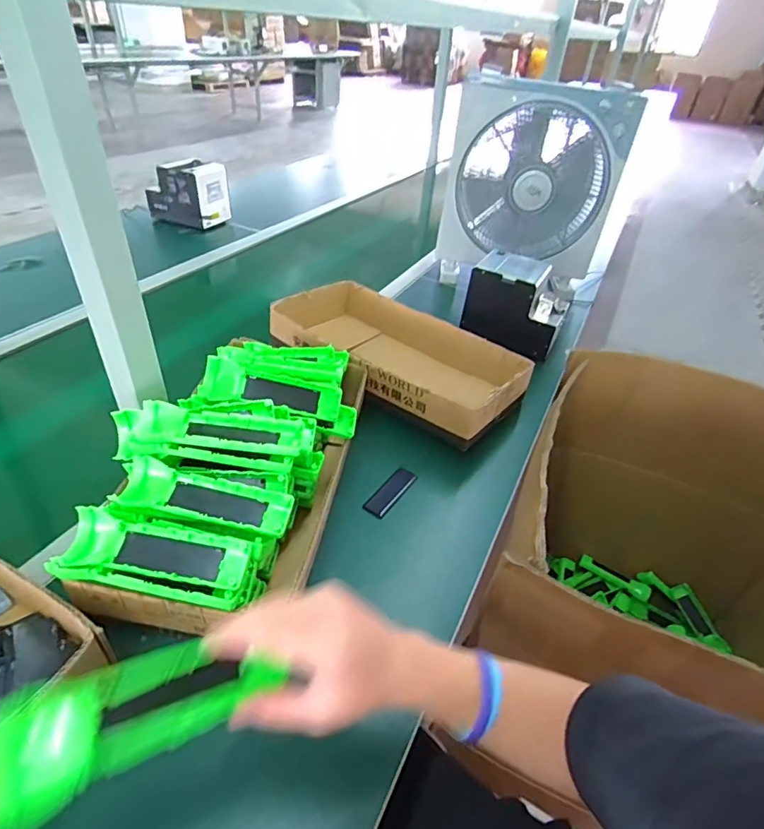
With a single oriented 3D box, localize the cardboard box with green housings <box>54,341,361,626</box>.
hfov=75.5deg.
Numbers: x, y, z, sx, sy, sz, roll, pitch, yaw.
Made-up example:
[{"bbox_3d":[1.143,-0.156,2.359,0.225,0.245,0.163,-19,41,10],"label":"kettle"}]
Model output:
[{"bbox_3d":[-0.155,0.034,0.583,0.217,0.151,0.414,9,39,3],"label":"cardboard box with green housings"}]

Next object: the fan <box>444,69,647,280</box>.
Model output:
[{"bbox_3d":[0.324,-0.515,1.092,0.349,0.350,0.132,2,39,-4],"label":"fan"}]

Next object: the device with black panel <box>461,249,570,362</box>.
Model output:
[{"bbox_3d":[0.257,-0.210,0.954,0.181,0.138,0.151,22,42,19],"label":"device with black panel"}]

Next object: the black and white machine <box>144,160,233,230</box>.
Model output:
[{"bbox_3d":[-0.538,-0.611,1.353,0.204,0.144,0.116,21,42,18],"label":"black and white machine"}]

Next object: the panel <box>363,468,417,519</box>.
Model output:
[{"bbox_3d":[0.013,0.100,0.652,0.028,0.007,0.091,25,43,22],"label":"panel"}]

